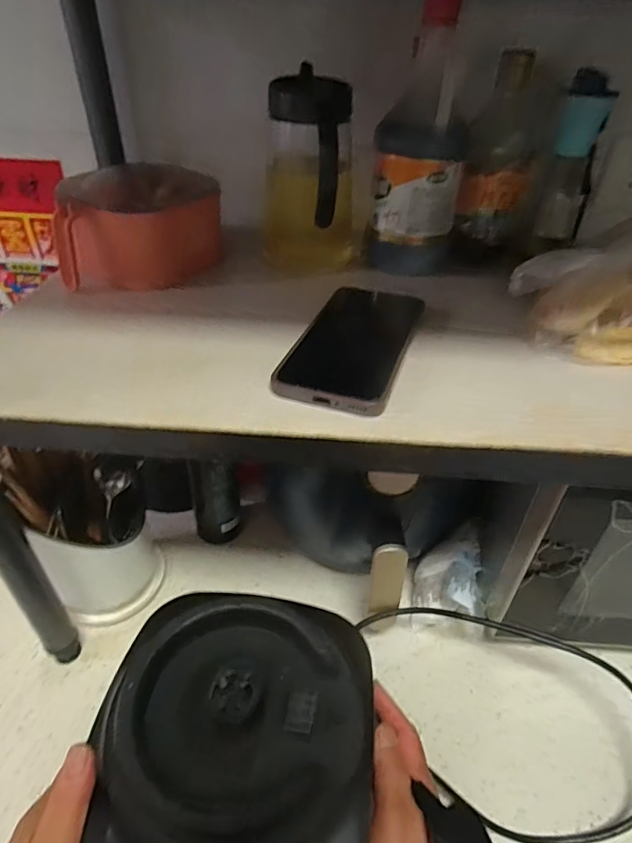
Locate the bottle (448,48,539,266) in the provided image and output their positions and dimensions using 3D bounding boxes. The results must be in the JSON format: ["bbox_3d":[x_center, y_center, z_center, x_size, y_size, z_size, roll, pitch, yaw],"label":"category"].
[{"bbox_3d":[0.175,-0.238,0.480,0.061,0.163,0.055,20,43,21],"label":"bottle"}]

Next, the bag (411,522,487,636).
[{"bbox_3d":[0.151,0.182,0.563,0.074,0.083,0.096,7,40,6],"label":"bag"}]

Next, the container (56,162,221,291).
[{"bbox_3d":[-0.159,-0.186,0.473,0.136,0.083,0.131,-3,40,-6],"label":"container"}]

